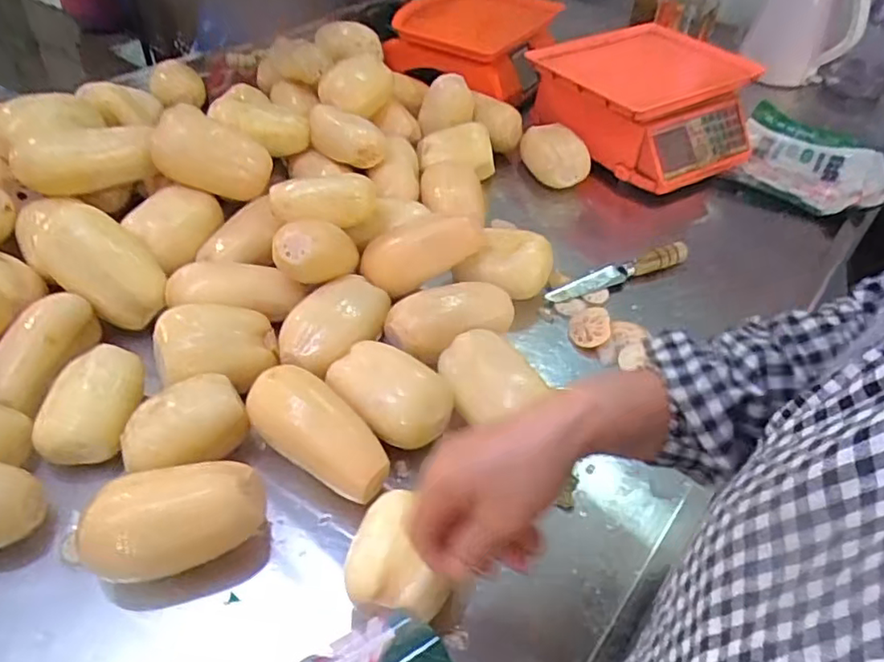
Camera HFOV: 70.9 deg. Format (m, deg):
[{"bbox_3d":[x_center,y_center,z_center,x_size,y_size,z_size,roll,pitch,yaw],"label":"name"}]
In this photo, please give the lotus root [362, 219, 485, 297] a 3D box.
[{"bbox_3d":[-0.021,-0.096,0.703,0.145,0.060,0.055,-22,50,-7],"label":"lotus root"}]

